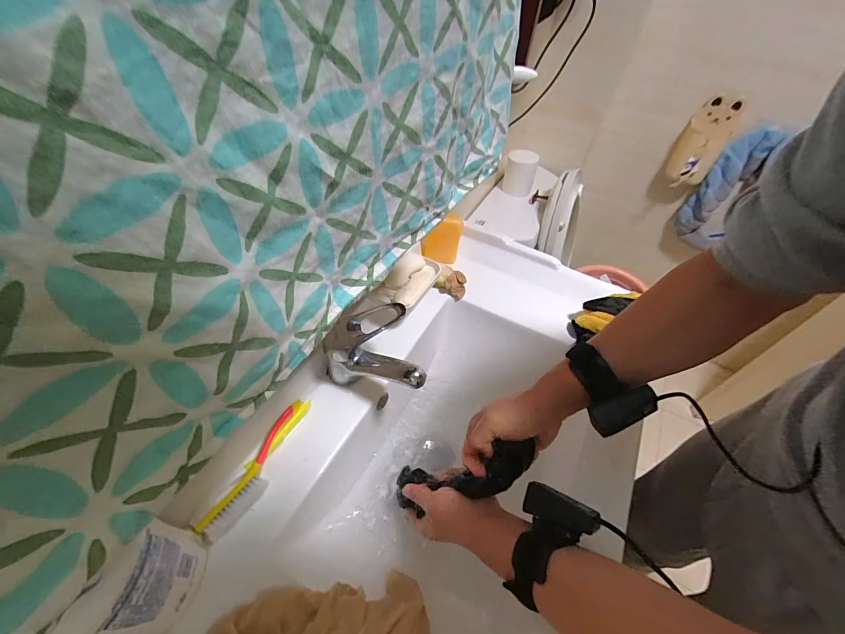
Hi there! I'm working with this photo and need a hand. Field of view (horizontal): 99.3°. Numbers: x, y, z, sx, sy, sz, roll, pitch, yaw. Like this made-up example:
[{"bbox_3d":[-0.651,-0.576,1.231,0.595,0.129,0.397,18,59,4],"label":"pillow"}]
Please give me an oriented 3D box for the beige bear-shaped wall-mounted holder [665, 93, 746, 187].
[{"bbox_3d":[0.869,-0.541,1.117,0.127,0.230,0.092,26,52,17],"label":"beige bear-shaped wall-mounted holder"}]

